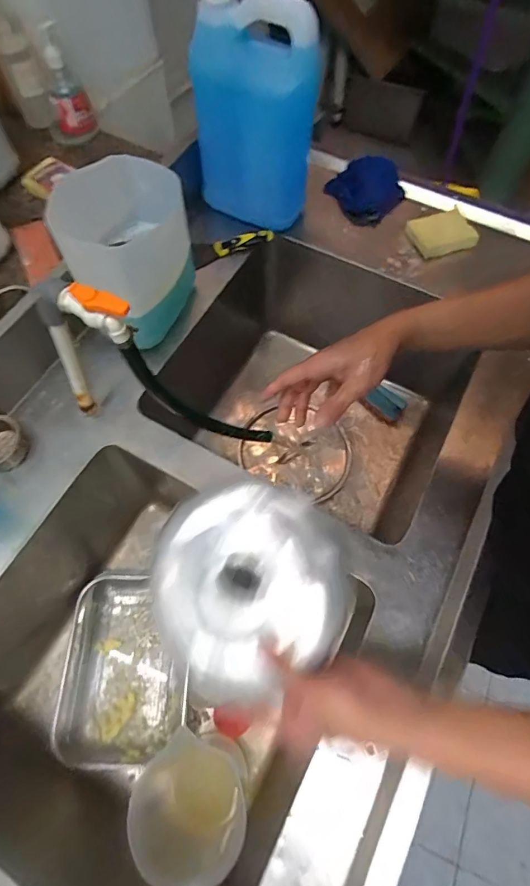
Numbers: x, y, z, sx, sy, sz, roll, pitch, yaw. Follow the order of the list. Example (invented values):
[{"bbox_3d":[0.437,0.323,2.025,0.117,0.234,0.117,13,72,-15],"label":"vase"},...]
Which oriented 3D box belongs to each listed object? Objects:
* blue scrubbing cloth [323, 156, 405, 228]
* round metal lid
[{"bbox_3d":[0.197,-0.504,0.844,0.139,0.050,0.140,-39,72,-16],"label":"blue scrubbing cloth"},{"bbox_3d":[-0.018,0.133,0.435,0.189,0.038,0.194,0,66,-1],"label":"round metal lid"}]

